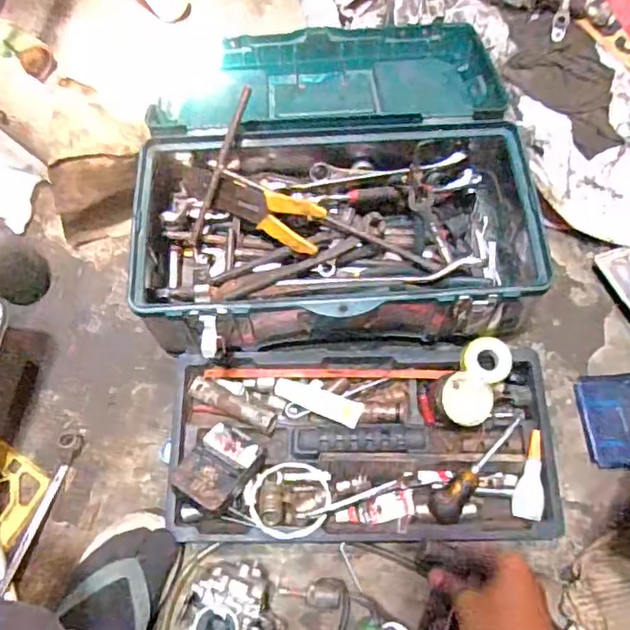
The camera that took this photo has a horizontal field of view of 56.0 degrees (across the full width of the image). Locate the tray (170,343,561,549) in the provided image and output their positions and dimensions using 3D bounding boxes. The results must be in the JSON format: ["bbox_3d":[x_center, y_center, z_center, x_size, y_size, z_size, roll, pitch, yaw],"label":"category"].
[{"bbox_3d":[0.053,0.141,0.676,0.433,0.067,0.220,0,68,0],"label":"tray"}]

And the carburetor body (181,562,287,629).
[{"bbox_3d":[-0.092,0.316,0.602,0.114,0.075,0.099,-32,71,-12],"label":"carburetor body"}]

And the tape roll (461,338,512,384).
[{"bbox_3d":[0.200,0.054,0.696,0.054,0.032,0.051,0,68,0],"label":"tape roll"}]

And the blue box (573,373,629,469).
[{"bbox_3d":[0.373,0.124,0.713,0.099,0.023,0.116,0,68,0],"label":"blue box"}]

